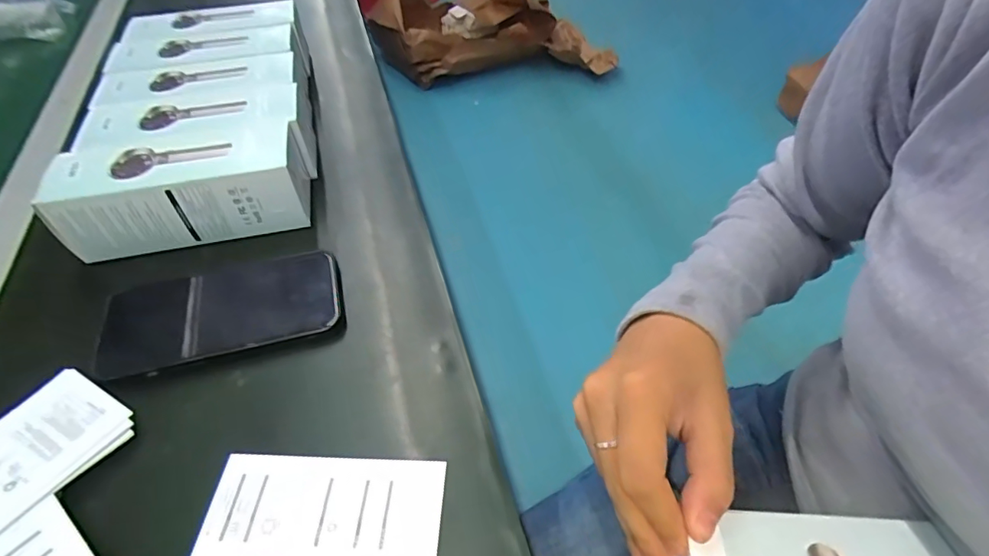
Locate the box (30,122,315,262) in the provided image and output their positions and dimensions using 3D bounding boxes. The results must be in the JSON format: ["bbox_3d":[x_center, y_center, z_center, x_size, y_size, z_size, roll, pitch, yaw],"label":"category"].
[{"bbox_3d":[-0.231,-0.067,0.381,0.169,0.063,0.063,-14,51,-8],"label":"box"}]

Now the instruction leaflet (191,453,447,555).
[{"bbox_3d":[-0.087,0.120,0.261,0.119,0.004,0.054,-1,50,5],"label":"instruction leaflet"}]

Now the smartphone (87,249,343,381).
[{"bbox_3d":[-0.178,0.016,0.338,0.142,0.011,0.080,-17,51,-9],"label":"smartphone"}]

